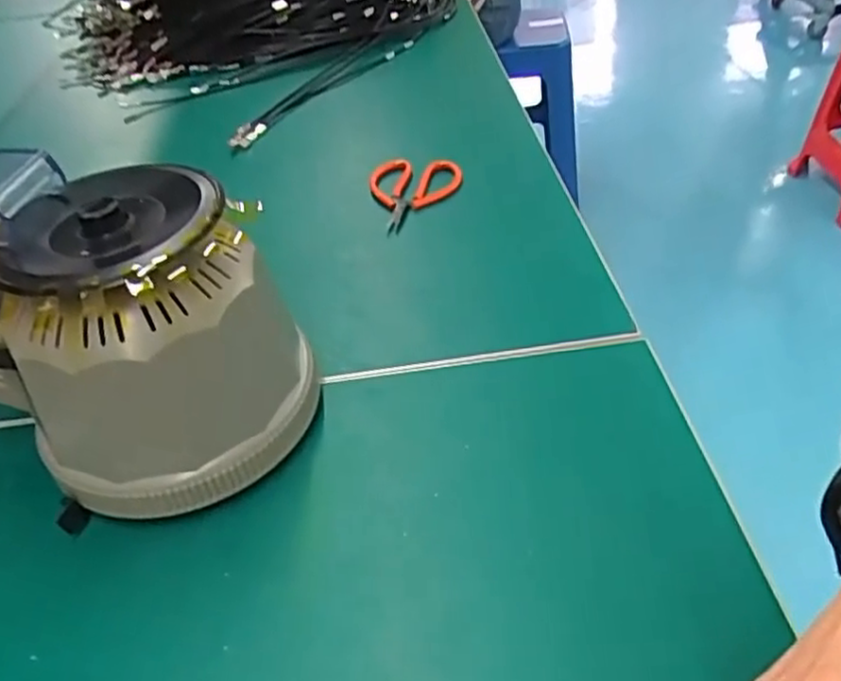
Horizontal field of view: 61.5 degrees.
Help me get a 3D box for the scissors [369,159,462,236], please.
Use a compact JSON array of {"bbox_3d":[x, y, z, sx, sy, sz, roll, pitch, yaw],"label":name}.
[{"bbox_3d":[-0.008,-0.130,0.621,0.079,0.013,0.101,3,50,10],"label":"scissors"}]

